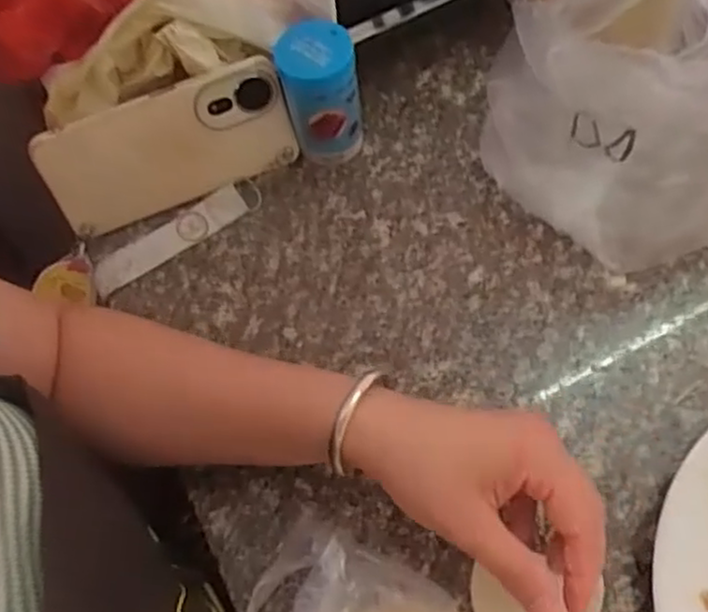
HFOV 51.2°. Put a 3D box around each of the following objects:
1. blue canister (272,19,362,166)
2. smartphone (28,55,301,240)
[{"bbox_3d":[-0.021,-0.139,0.495,0.049,0.090,0.047,-3,63,5],"label":"blue canister"},{"bbox_3d":[-0.123,-0.104,0.494,0.163,0.078,0.006,-21,38,-2],"label":"smartphone"}]

